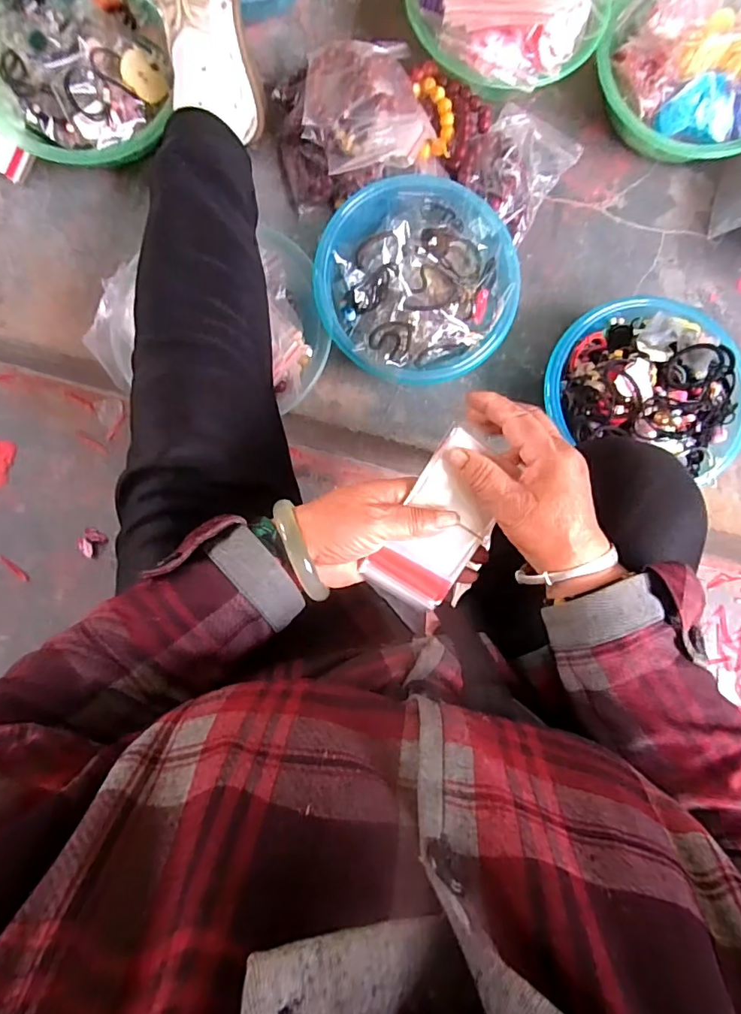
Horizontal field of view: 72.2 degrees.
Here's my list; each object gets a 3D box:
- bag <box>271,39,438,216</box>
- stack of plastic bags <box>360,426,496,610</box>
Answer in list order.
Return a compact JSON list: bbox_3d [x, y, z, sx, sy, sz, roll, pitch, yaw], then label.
[{"bbox_3d":[-0.024,-0.451,0.598,0.172,0.104,0.154,-2,85,-2],"label":"bag"},{"bbox_3d":[0.051,0.012,0.363,0.064,0.010,0.123,31,101,-6],"label":"stack of plastic bags"}]

